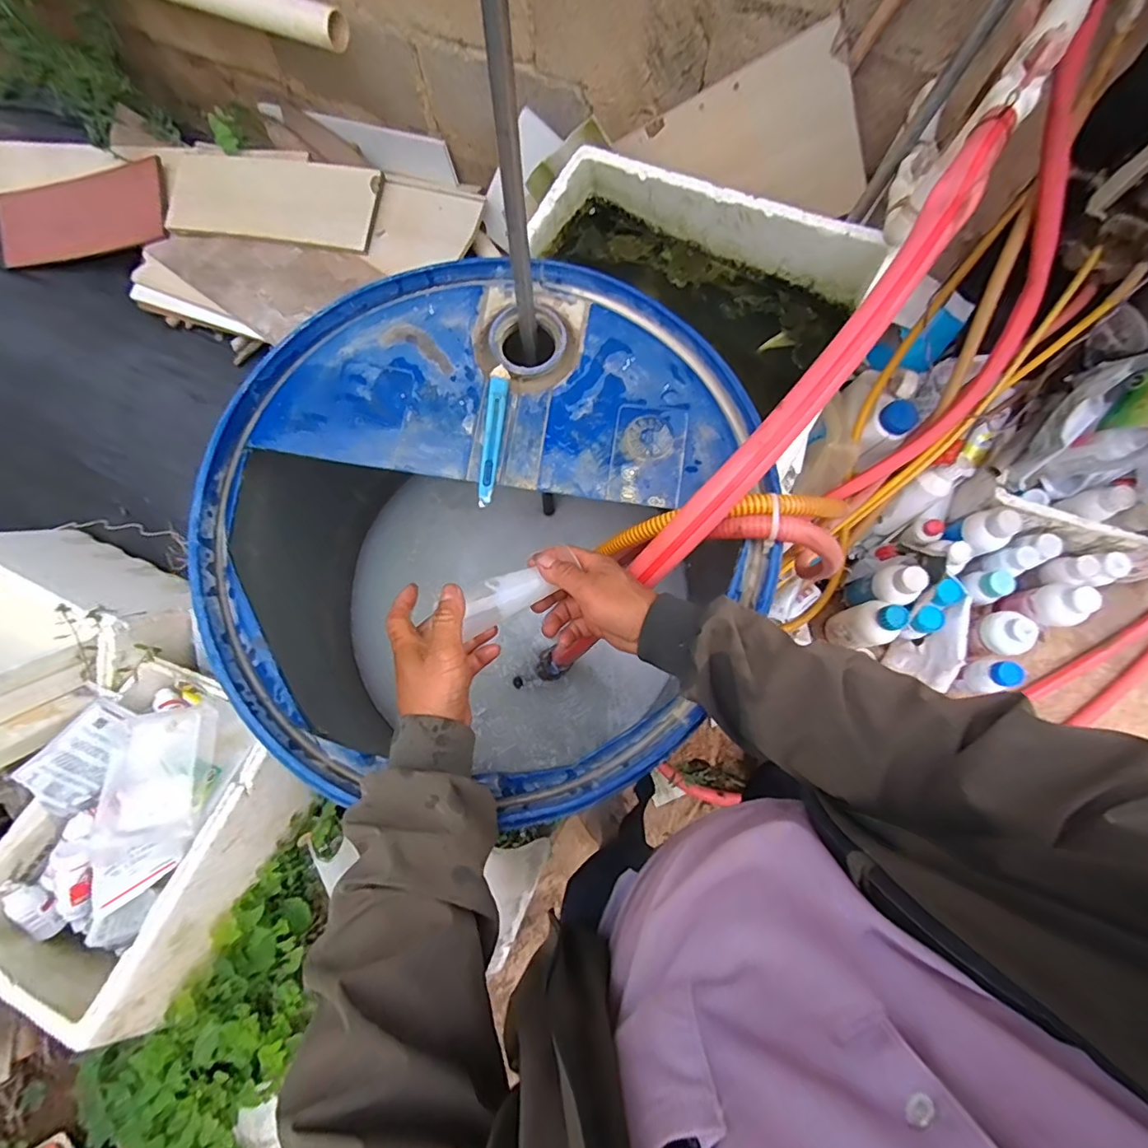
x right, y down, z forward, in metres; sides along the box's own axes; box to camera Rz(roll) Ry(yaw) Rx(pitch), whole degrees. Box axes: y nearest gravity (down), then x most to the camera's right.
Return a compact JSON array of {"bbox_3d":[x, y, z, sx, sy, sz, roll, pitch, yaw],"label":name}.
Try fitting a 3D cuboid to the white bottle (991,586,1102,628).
[{"bbox_3d":[0.981,0.066,1.106,0.078,0.173,0.073,32,75,-15],"label":"white bottle"}]

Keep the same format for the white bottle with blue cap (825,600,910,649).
[{"bbox_3d":[0.622,0.118,1.156,0.075,0.234,0.090,-17,75,-6],"label":"white bottle with blue cap"}]

